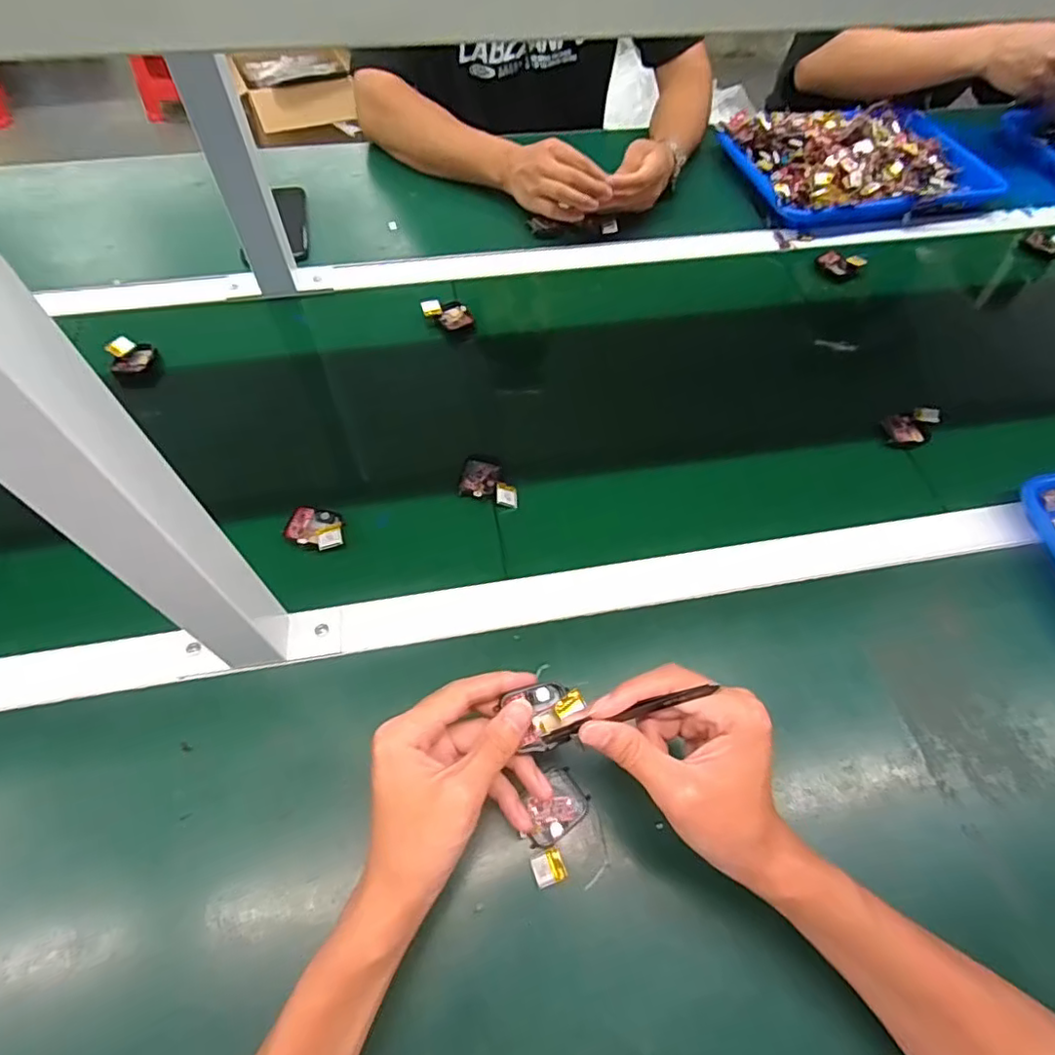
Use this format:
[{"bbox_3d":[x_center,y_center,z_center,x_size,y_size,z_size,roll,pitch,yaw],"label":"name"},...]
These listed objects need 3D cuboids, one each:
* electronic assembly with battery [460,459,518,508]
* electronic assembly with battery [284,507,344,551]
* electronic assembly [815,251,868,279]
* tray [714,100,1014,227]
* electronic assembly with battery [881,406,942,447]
[{"bbox_3d":[-0.035,-0.042,0.534,0.050,0.016,0.052,1,57,0],"label":"electronic assembly with battery"},{"bbox_3d":[-0.179,0.001,0.499,0.052,0.008,0.036,20,59,11],"label":"electronic assembly with battery"},{"bbox_3d":[0.380,-0.320,0.712,0.053,0.016,0.036,24,60,14],"label":"electronic assembly"},{"bbox_3d":[0.459,-0.510,0.814,0.338,0.055,0.238,-8,57,-7],"label":"tray"},{"bbox_3d":[0.379,-0.099,0.575,0.060,0.014,0.040,-11,58,-8],"label":"electronic assembly with battery"}]

